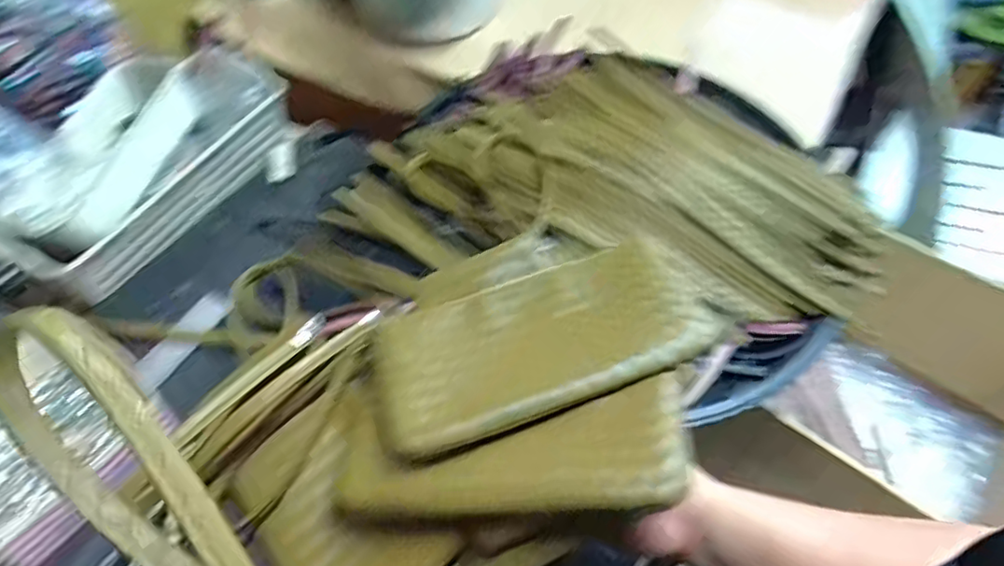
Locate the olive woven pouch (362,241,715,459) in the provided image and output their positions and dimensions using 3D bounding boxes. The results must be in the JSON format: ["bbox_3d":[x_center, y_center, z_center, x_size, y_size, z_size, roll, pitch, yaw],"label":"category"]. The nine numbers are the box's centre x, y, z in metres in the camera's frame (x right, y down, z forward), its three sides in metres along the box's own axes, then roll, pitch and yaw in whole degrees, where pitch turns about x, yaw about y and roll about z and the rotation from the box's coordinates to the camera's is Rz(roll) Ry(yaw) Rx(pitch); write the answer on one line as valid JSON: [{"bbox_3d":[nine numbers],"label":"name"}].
[{"bbox_3d":[0.020,0.037,0.395,0.205,0.017,0.105,-21,47,-3],"label":"olive woven pouch"}]

